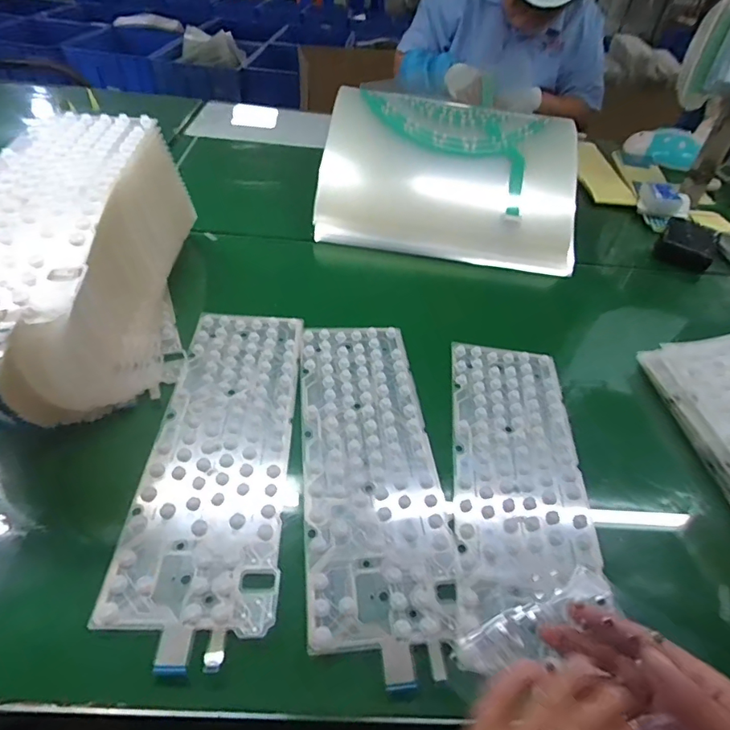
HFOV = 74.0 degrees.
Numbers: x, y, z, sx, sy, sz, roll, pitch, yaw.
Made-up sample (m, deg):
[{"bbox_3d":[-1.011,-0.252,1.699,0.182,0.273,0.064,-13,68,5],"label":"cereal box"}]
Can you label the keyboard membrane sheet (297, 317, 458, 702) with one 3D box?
[{"bbox_3d":[0.004,0.082,0.451,0.119,0.005,0.357,0,44,-8],"label":"keyboard membrane sheet"}]

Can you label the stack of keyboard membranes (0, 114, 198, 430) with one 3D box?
[{"bbox_3d":[-0.275,-0.098,0.485,0.144,0.170,0.354,1,44,-7],"label":"stack of keyboard membranes"}]

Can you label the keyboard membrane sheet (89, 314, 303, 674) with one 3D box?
[{"bbox_3d":[-0.128,0.068,0.450,0.125,0.006,0.361,3,43,-4],"label":"keyboard membrane sheet"}]

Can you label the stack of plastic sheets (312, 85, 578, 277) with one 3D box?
[{"bbox_3d":[0.125,-0.299,0.743,0.378,0.060,0.291,10,86,4],"label":"stack of plastic sheets"}]

